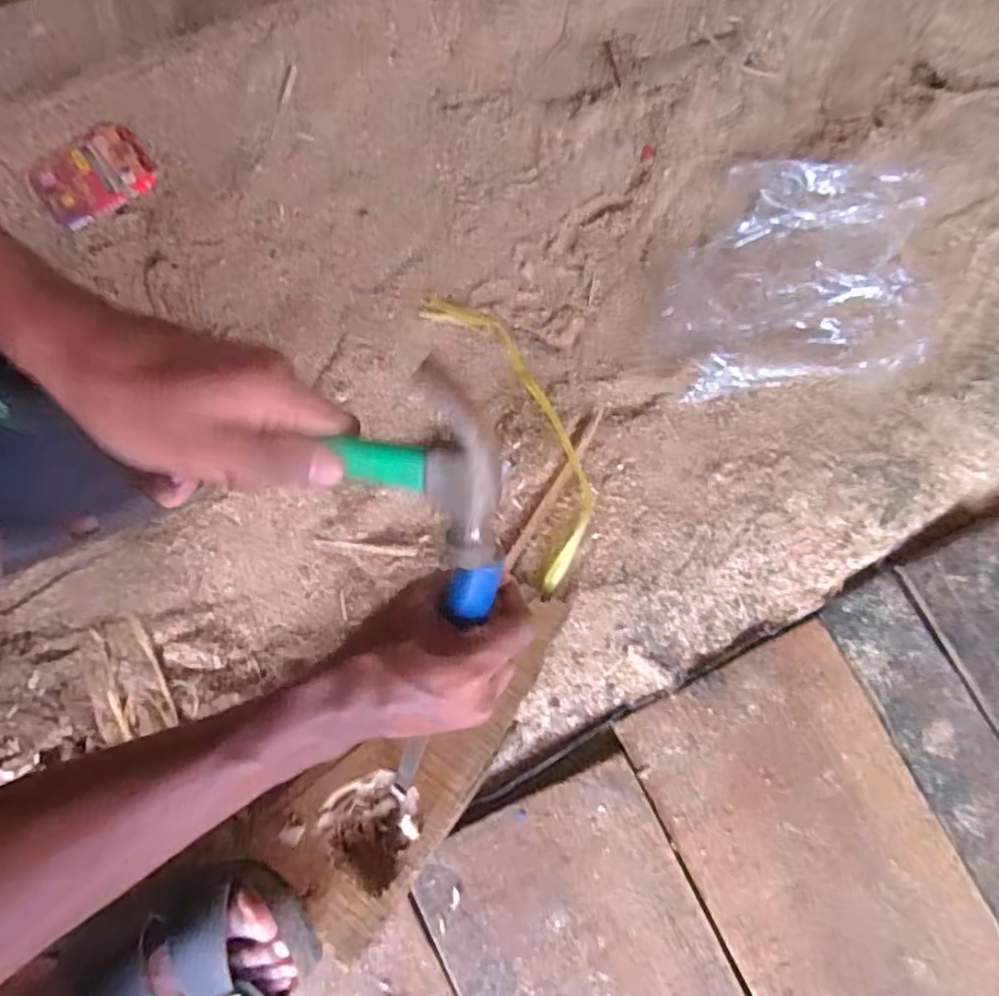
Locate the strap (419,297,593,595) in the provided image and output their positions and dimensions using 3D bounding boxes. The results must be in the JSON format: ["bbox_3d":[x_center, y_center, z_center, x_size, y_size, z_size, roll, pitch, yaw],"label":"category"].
[{"bbox_3d":[0.014,-0.065,0.528,0.070,0.009,0.282,-23,80,-4],"label":"strap"}]

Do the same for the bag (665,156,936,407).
[{"bbox_3d":[0.252,-0.202,0.536,0.220,0.032,0.203,-8,79,-1],"label":"bag"}]

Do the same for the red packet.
[{"bbox_3d":[-0.371,-0.294,0.562,0.100,0.011,0.071,-32,80,-5],"label":"red packet"}]

